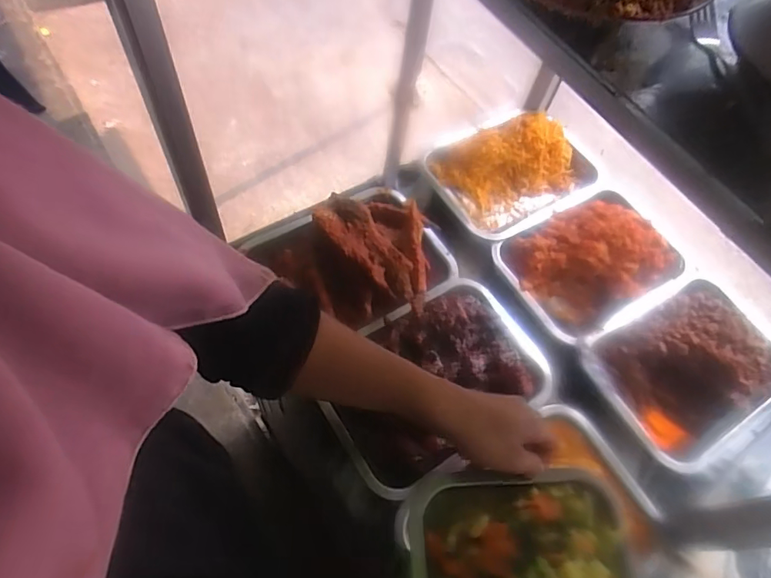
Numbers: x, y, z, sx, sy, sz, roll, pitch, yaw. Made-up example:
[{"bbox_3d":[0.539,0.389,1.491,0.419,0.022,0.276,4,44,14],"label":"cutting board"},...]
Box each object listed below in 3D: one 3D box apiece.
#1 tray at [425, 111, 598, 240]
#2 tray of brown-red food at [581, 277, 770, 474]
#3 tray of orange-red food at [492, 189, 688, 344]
[{"bbox_3d":[0.190,-0.178,0.768,0.244,0.087,0.179,-28,61,-19],"label":"tray"},{"bbox_3d":[0.380,0.095,0.629,0.248,0.082,0.186,-29,61,-20],"label":"tray of brown-red food"},{"bbox_3d":[0.279,-0.045,0.691,0.235,0.079,0.176,-28,61,-19],"label":"tray of orange-red food"}]

